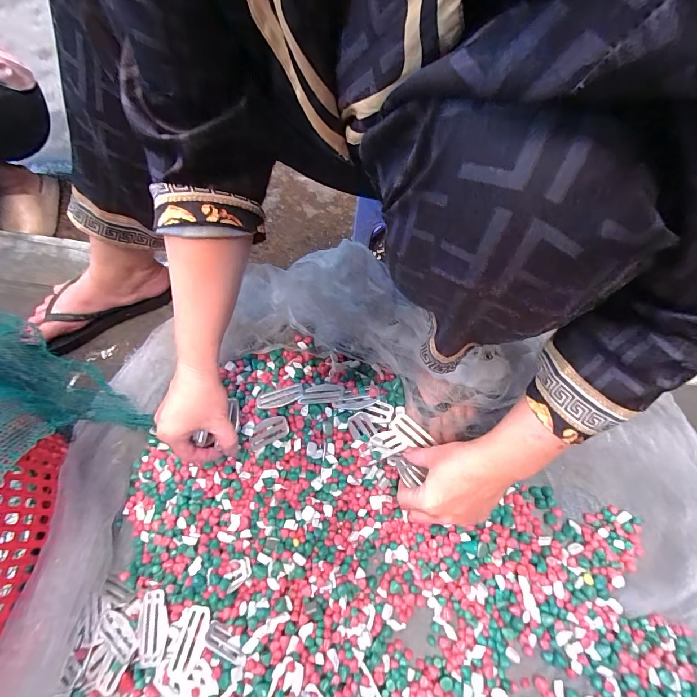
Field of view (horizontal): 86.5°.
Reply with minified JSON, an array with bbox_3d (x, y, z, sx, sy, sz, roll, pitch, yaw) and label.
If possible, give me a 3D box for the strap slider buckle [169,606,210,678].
[{"bbox_3d":[-0.164,0.303,0.386,0.026,0.005,0.058,3,44,4],"label":"strap slider buckle"}]

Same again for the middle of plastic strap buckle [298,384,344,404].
[{"bbox_3d":[-0.034,0.056,0.463,0.056,0.004,0.028,-7,50,7],"label":"middle of plastic strap buckle"}]

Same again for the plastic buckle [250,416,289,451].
[{"bbox_3d":[-0.097,0.103,0.453,0.056,0.008,0.027,-34,69,12],"label":"plastic buckle"}]

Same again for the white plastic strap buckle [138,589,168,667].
[{"bbox_3d":[-0.206,0.293,0.390,0.029,0.007,0.066,-9,65,-5],"label":"white plastic strap buckle"}]

